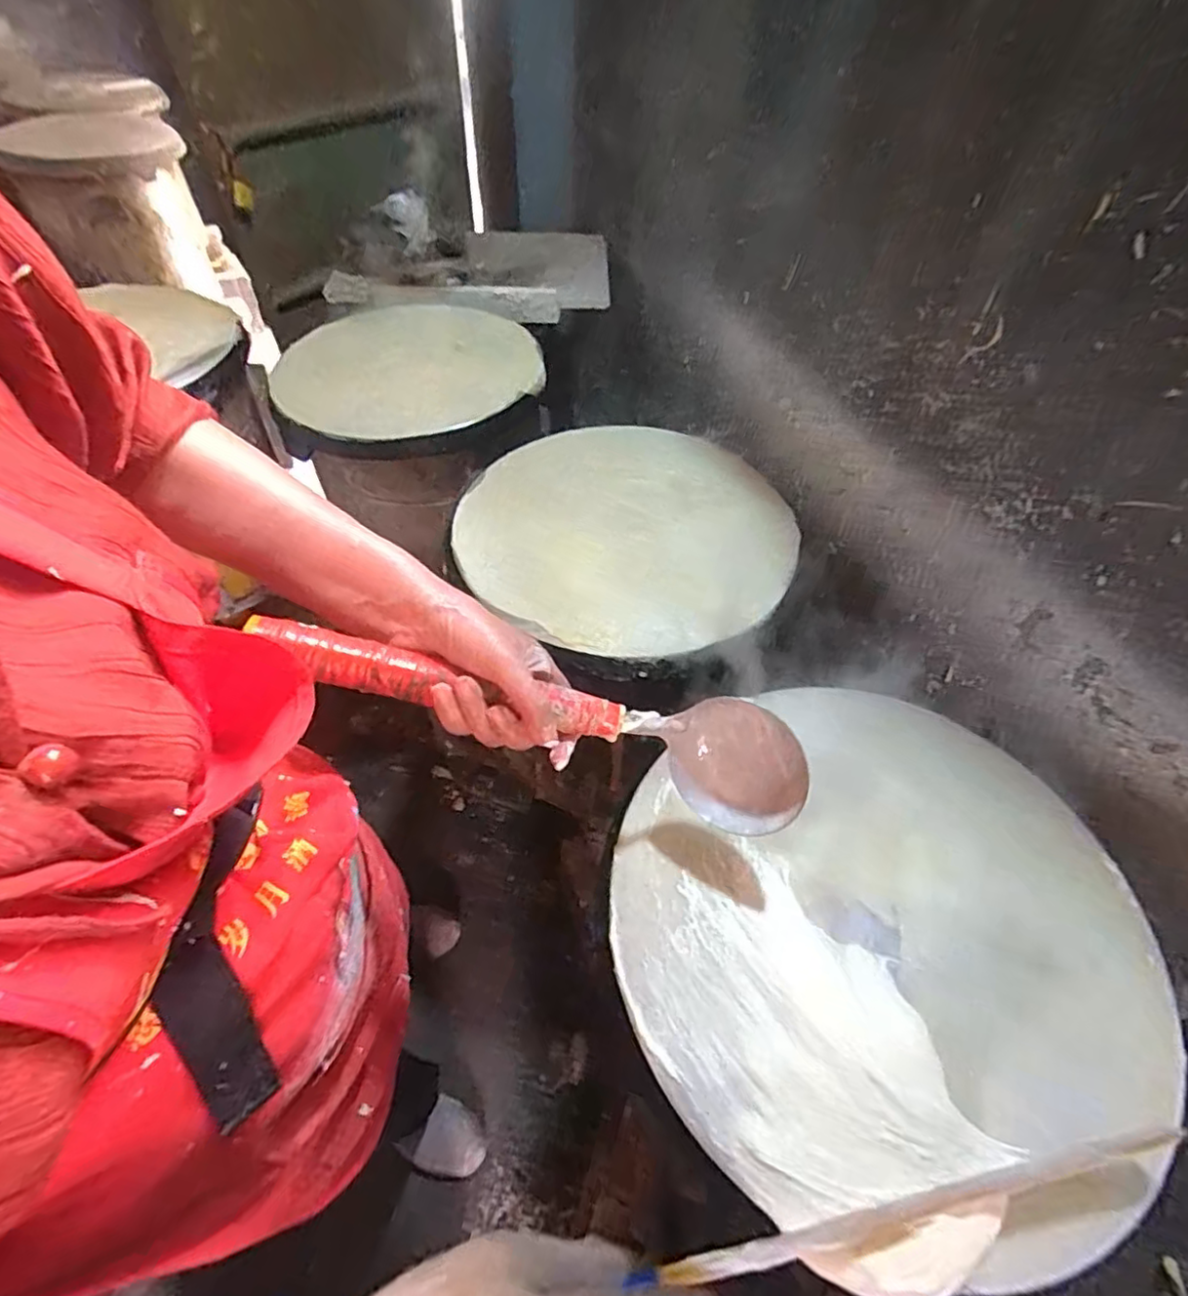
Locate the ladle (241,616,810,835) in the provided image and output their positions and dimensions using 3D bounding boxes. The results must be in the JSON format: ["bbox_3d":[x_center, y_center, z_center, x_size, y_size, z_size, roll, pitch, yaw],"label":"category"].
[{"bbox_3d":[-0.021,0.047,0.399,0.336,0.081,0.061,18,54,-14],"label":"ladle"}]

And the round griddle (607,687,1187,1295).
[{"bbox_3d":[0.220,0.198,0.467,0.390,0.045,0.363,2,55,-2],"label":"round griddle"}]

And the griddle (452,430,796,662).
[{"bbox_3d":[0.039,-0.148,0.737,0.372,0.065,0.377,2,55,-2],"label":"griddle"}]

